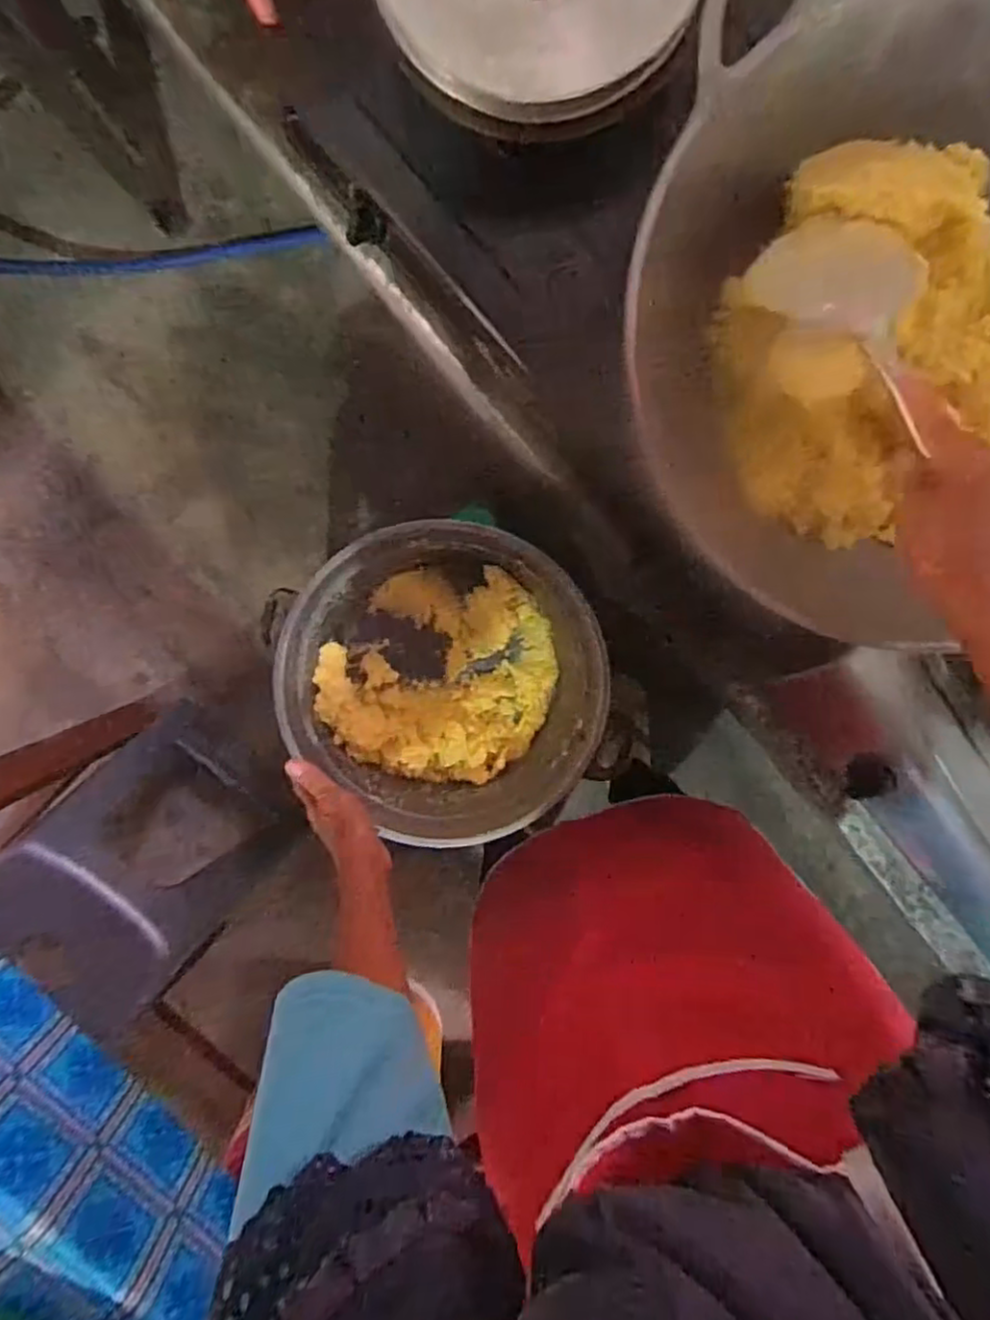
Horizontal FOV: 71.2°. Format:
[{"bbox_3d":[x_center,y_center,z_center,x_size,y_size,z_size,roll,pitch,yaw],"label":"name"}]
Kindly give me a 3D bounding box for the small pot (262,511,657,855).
[{"bbox_3d":[-0.048,0.020,0.721,0.301,0.115,0.303,0,98,0],"label":"small pot"}]

